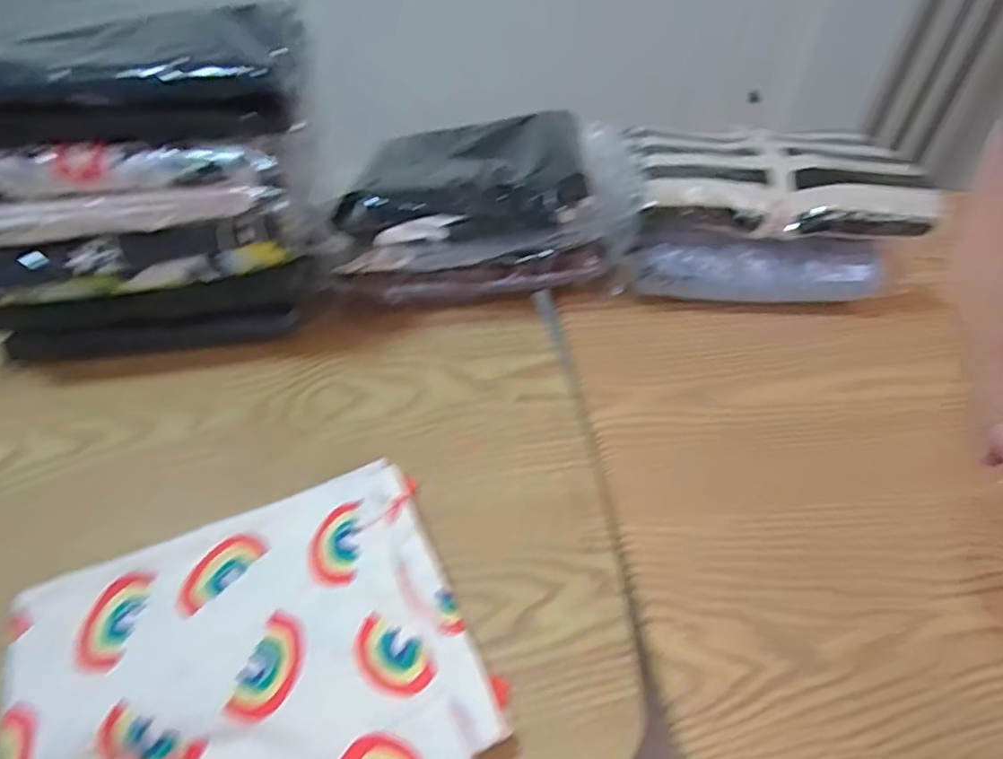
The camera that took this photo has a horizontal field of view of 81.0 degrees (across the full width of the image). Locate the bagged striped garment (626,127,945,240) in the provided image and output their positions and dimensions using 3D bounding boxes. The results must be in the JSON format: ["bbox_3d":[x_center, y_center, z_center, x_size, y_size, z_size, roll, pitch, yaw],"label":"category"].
[{"bbox_3d":[0.238,-0.177,0.523,0.240,0.046,0.135,0,47,-1],"label":"bagged striped garment"}]

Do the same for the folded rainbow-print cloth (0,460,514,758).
[{"bbox_3d":[-0.137,0.154,0.322,0.229,0.021,0.191,-19,49,-20],"label":"folded rainbow-print cloth"}]

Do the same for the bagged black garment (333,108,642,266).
[{"bbox_3d":[-0.010,-0.178,0.535,0.238,0.070,0.154,-1,47,-2],"label":"bagged black garment"}]

